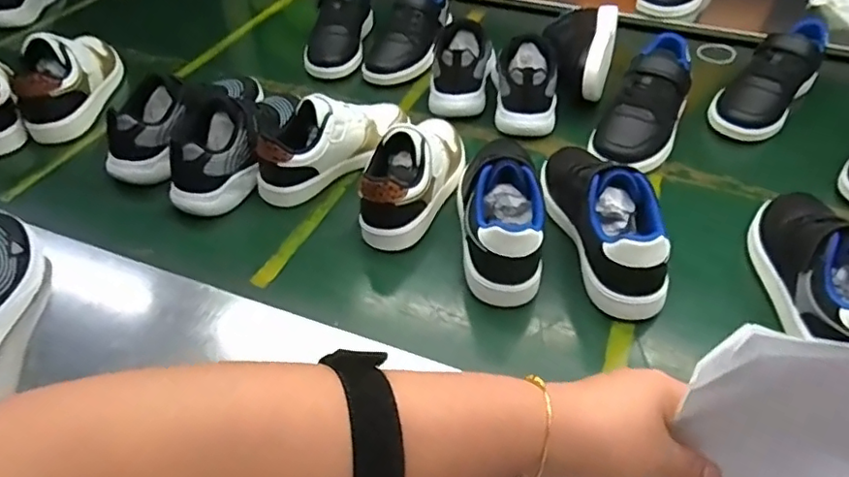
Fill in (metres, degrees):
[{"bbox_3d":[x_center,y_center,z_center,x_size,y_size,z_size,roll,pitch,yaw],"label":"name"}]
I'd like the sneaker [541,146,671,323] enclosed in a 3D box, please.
[{"bbox_3d":[0.175,-0.036,0.602,0.086,0.089,0.223,-4,45,-4],"label":"sneaker"}]

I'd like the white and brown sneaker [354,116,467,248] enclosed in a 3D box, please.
[{"bbox_3d":[-0.005,-0.082,0.660,0.073,0.085,0.195,20,48,18],"label":"white and brown sneaker"}]

